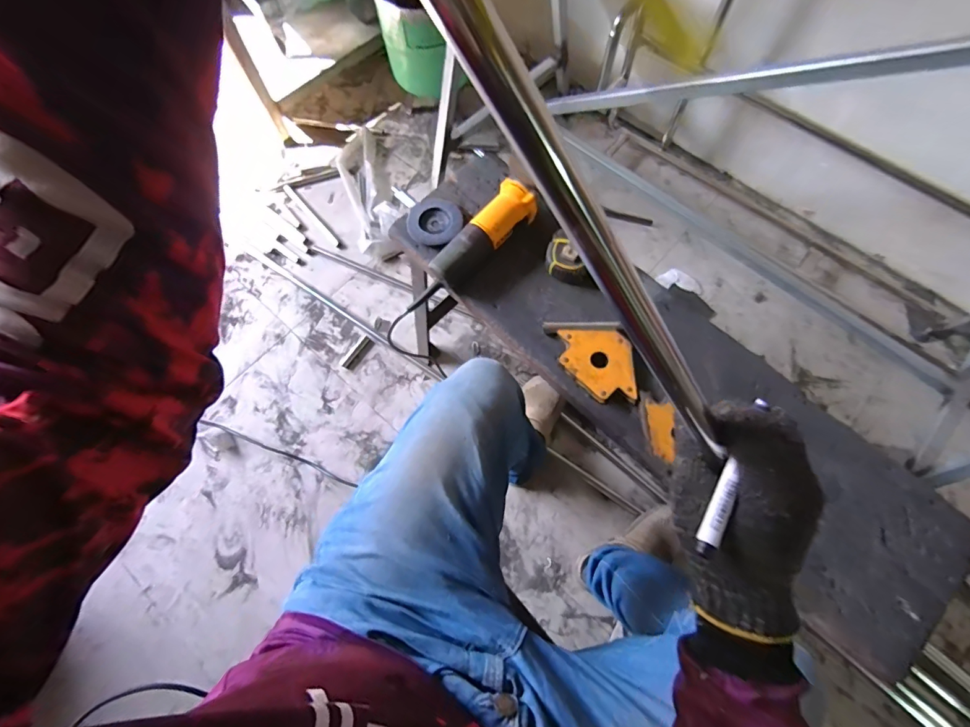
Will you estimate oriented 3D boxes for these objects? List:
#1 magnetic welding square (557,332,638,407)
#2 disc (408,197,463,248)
[{"bbox_3d":[0.170,0.001,0.656,0.103,0.020,0.112,-4,67,0],"label":"magnetic welding square"},{"bbox_3d":[-0.088,-0.254,0.761,0.090,0.017,0.106,-3,67,0],"label":"disc"}]

